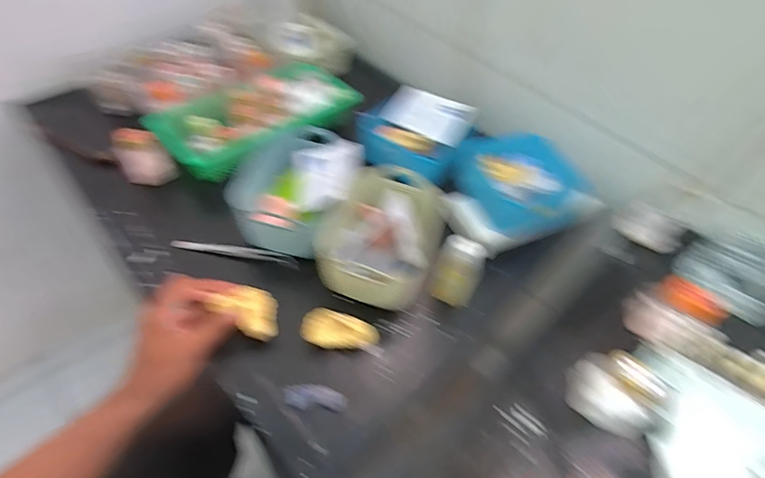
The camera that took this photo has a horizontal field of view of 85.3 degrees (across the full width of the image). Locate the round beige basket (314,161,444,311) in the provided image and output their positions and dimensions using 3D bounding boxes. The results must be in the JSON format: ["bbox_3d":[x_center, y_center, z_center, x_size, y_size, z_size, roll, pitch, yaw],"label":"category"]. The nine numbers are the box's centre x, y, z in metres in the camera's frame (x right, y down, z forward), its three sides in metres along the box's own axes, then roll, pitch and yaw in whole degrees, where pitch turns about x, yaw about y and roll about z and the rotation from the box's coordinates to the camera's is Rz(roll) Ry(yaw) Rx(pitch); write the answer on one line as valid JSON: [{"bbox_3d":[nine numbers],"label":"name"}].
[{"bbox_3d":[0.002,-0.008,0.534,0.145,0.076,0.166,12,51,3],"label":"round beige basket"}]

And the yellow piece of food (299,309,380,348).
[{"bbox_3d":[-0.048,0.104,0.472,0.086,0.029,0.030,12,51,-9],"label":"yellow piece of food"}]

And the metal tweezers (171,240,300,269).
[{"bbox_3d":[-0.194,0.017,0.551,0.164,0.016,0.014,9,51,1],"label":"metal tweezers"}]

